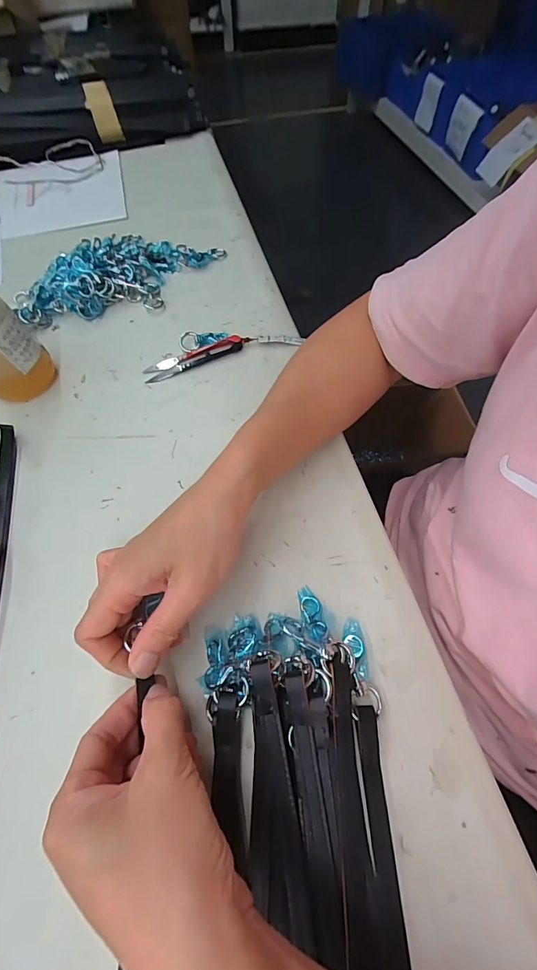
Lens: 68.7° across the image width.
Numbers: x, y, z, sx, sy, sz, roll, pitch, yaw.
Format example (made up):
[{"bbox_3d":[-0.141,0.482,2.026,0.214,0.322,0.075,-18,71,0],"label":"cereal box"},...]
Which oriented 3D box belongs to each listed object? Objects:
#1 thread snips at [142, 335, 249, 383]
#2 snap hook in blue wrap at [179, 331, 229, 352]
[{"bbox_3d":[-0.075,-0.134,0.402,0.107,0.010,0.028,-20,61,-7],"label":"thread snips"},{"bbox_3d":[-0.069,-0.155,0.415,0.051,0.009,0.027,-12,60,-3],"label":"snap hook in blue wrap"}]

